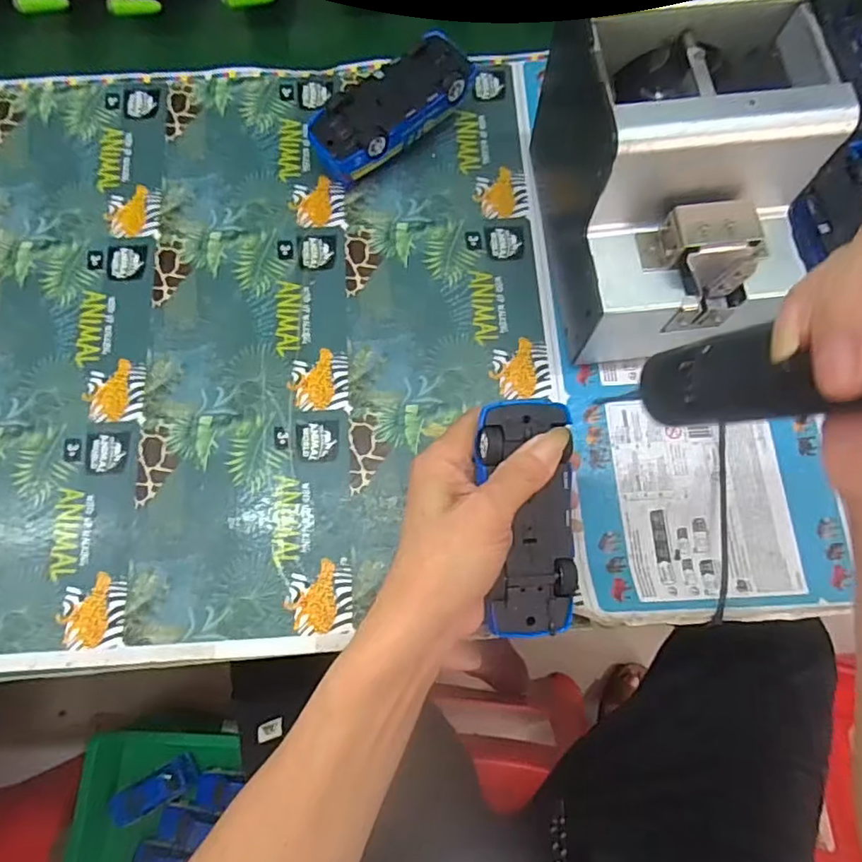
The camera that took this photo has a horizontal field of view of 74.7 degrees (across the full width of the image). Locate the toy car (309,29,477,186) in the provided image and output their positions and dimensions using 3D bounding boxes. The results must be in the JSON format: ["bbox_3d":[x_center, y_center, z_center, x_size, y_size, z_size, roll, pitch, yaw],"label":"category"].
[{"bbox_3d":[-0.028,-0.237,0.426,0.132,0.042,0.057,-39,78,-10],"label":"toy car"}]

